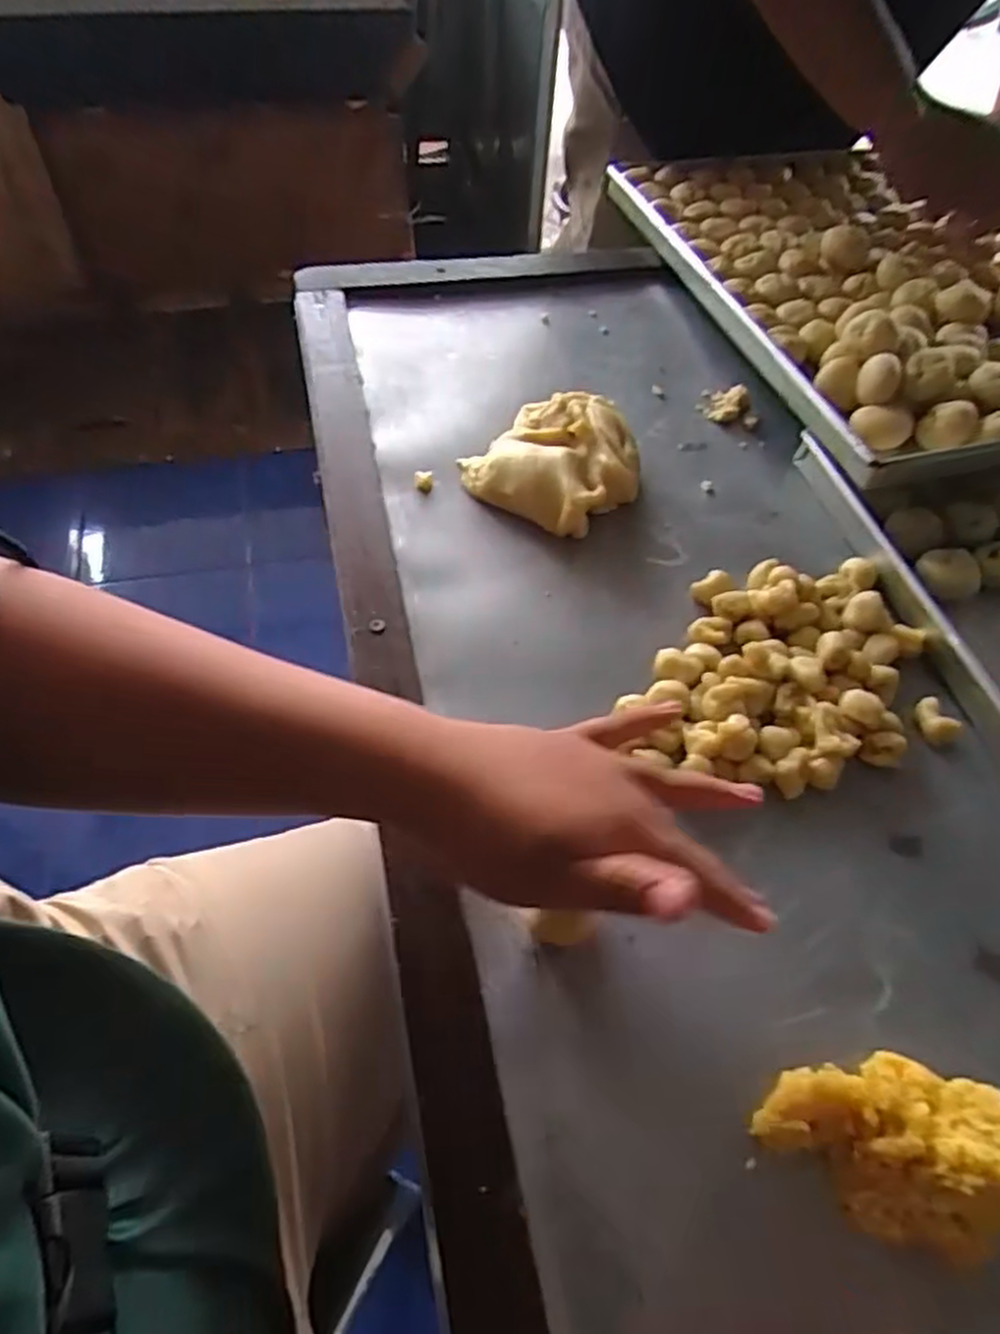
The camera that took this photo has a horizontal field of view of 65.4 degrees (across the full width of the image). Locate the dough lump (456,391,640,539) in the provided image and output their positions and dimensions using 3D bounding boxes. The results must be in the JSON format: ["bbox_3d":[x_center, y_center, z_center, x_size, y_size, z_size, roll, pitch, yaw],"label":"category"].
[{"bbox_3d":[0.043,-0.148,0.565,0.108,0.037,0.116,2,56,-2],"label":"dough lump"}]

